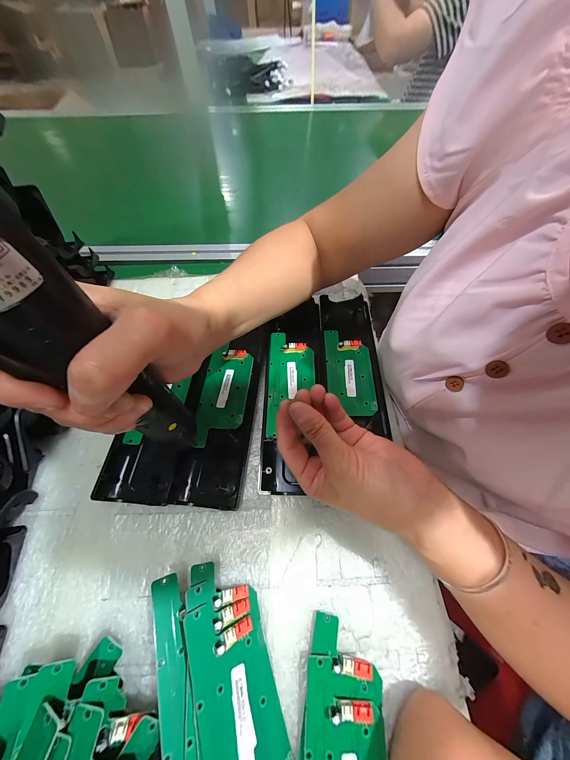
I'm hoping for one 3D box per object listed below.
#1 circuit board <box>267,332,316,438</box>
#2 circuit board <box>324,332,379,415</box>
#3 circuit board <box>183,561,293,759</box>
[{"bbox_3d":[0.008,0.000,0.298,0.054,0.013,0.133,0,62,2],"label":"circuit board"},{"bbox_3d":[0.077,-0.013,0.302,0.053,0.012,0.113,1,62,2],"label":"circuit board"},{"bbox_3d":[-0.035,0.210,0.177,0.057,0.013,0.140,0,58,-35],"label":"circuit board"}]

